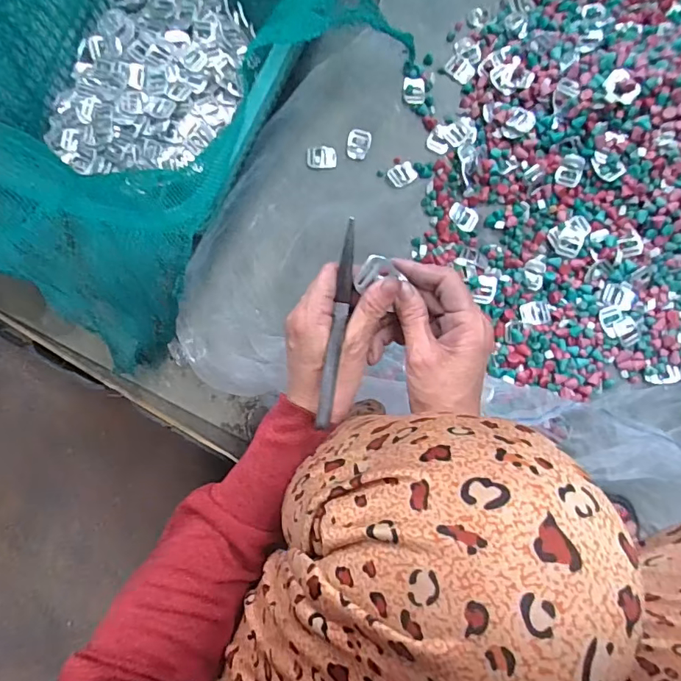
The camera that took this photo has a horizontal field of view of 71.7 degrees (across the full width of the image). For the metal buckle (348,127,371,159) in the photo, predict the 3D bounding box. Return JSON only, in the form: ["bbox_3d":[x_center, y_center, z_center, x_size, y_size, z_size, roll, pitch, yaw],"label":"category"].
[{"bbox_3d":[0.026,-0.271,0.648,0.031,0.004,0.041,5,85,-2],"label":"metal buckle"}]

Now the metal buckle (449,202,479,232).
[{"bbox_3d":[0.165,-0.166,0.632,0.040,0.004,0.031,35,85,1],"label":"metal buckle"}]

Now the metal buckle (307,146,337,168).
[{"bbox_3d":[-0.025,-0.246,0.631,0.039,0.004,0.029,0,86,-2],"label":"metal buckle"}]

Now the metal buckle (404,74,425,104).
[{"bbox_3d":[0.101,-0.343,0.646,0.029,0.004,0.039,-1,86,-2],"label":"metal buckle"}]

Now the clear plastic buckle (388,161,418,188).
[{"bbox_3d":[0.083,-0.223,0.634,0.037,0.004,0.030,-32,88,-4],"label":"clear plastic buckle"}]

